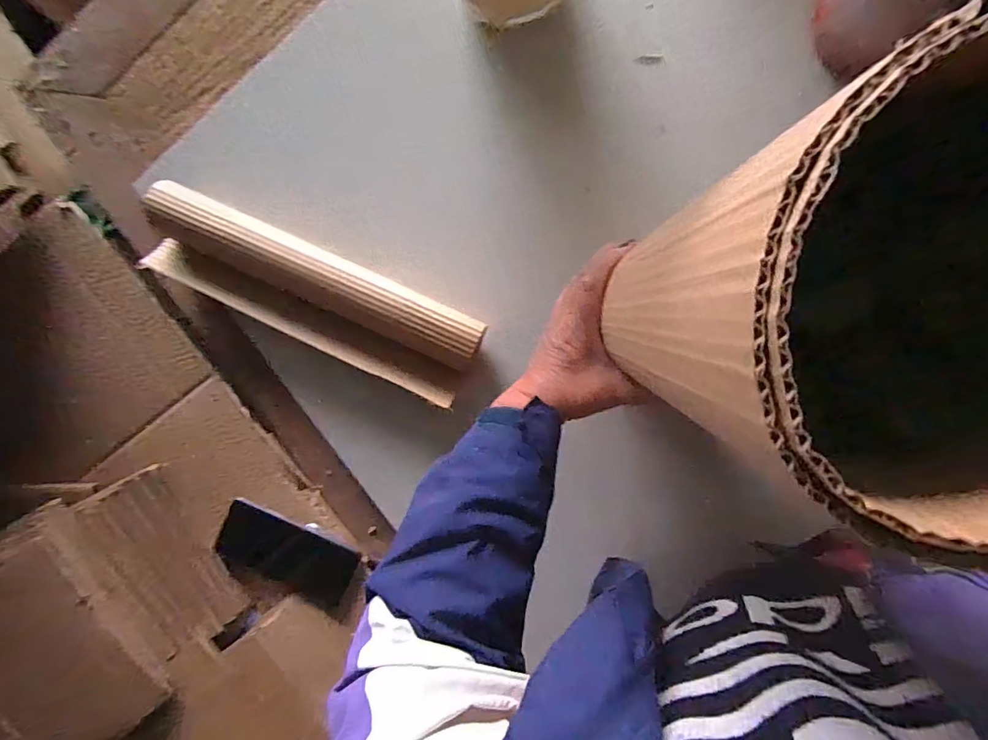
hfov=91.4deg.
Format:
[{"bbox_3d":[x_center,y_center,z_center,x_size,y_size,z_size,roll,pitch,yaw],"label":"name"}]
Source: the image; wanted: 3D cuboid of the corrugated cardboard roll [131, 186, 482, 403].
[{"bbox_3d":[-0.205,-0.083,0.544,0.392,0.063,0.107,24,98,0],"label":"corrugated cardboard roll"}]

